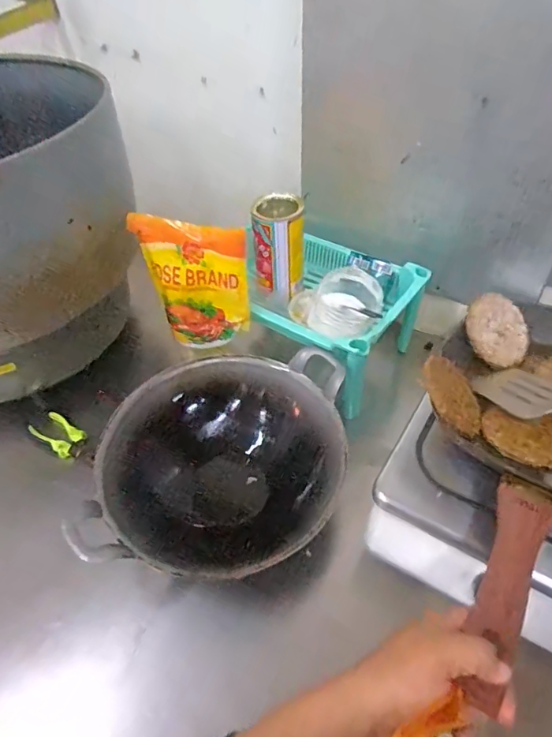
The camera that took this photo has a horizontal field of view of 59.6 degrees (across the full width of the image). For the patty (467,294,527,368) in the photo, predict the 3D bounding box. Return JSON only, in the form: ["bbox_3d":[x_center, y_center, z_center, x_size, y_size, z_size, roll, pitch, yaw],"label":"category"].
[{"bbox_3d":[0.251,-0.043,0.550,0.071,0.017,0.085,-18,87,-18],"label":"patty"}]

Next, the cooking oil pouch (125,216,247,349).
[{"bbox_3d":[-0.108,-0.106,0.624,0.144,0.163,0.056,10,48,12],"label":"cooking oil pouch"}]

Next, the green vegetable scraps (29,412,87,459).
[{"bbox_3d":[-0.306,0.091,0.679,0.079,0.021,0.046,28,54,26],"label":"green vegetable scraps"}]

